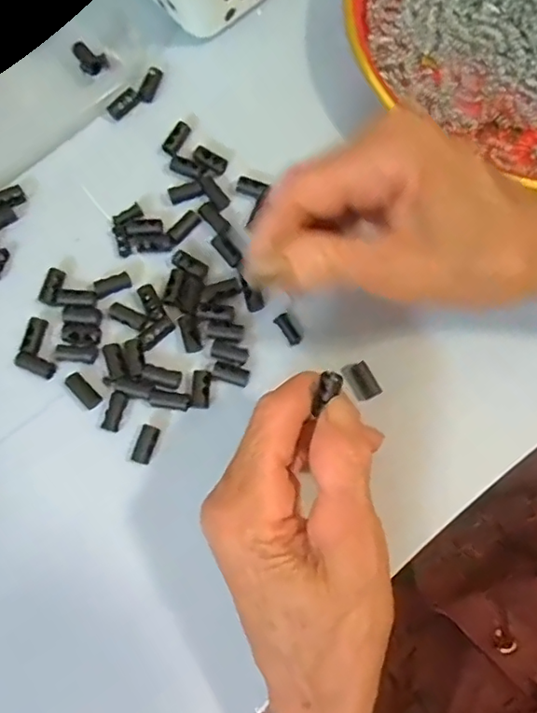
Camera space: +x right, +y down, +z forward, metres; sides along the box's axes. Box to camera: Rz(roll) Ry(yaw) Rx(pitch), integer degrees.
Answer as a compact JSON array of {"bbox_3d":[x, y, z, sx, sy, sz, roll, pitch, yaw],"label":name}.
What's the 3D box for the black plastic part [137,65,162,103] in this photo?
[{"bbox_3d":[-0.066,-0.153,0.315,0.008,0.007,0.021,20,78,5],"label":"black plastic part"}]

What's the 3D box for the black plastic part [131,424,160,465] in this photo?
[{"bbox_3d":[-0.057,0.041,0.263,0.008,0.006,0.018,18,76,3],"label":"black plastic part"}]

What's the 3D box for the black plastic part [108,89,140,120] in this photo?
[{"bbox_3d":[-0.081,-0.141,0.311,0.018,0.007,0.008,-38,80,-10],"label":"black plastic part"}]

